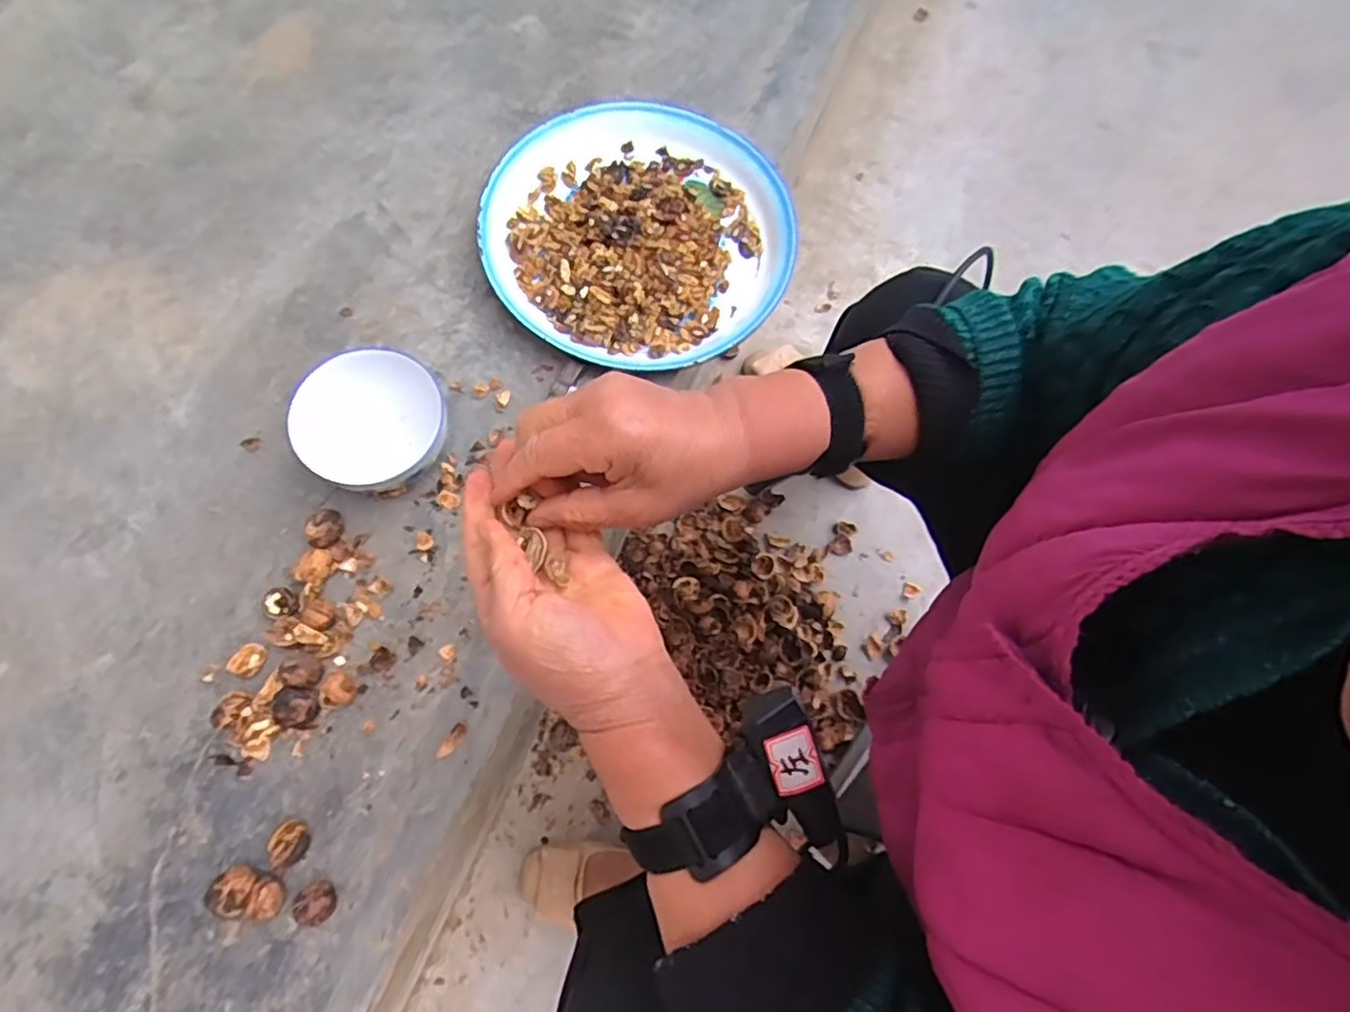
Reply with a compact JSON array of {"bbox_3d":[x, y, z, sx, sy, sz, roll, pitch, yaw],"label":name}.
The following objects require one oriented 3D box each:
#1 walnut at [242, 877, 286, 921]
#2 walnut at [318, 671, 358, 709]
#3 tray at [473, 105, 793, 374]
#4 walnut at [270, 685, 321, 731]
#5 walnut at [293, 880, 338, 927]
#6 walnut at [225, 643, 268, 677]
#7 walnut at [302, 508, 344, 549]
[{"bbox_3d":[-0.336,0.326,0.543,0.024,0.027,0.028,22,73,6],"label":"walnut"},{"bbox_3d":[-0.307,0.167,0.598,0.030,0.021,0.031,1,72,0],"label":"walnut"},{"bbox_3d":[-0.038,-0.315,0.748,0.328,0.034,0.338,35,75,10],"label":"tray"},{"bbox_3d":[-0.337,0.180,0.586,0.037,0.030,0.036,1,72,0],"label":"walnut"},{"bbox_3d":[-0.296,0.329,0.547,0.029,0.029,0.031,0,72,-1],"label":"walnut"},{"bbox_3d":[-0.392,0.141,0.602,0.025,0.013,0.030,10,73,3],"label":"walnut"},{"bbox_3d":[-0.336,0.023,0.634,0.029,0.028,0.036,35,75,10],"label":"walnut"}]

